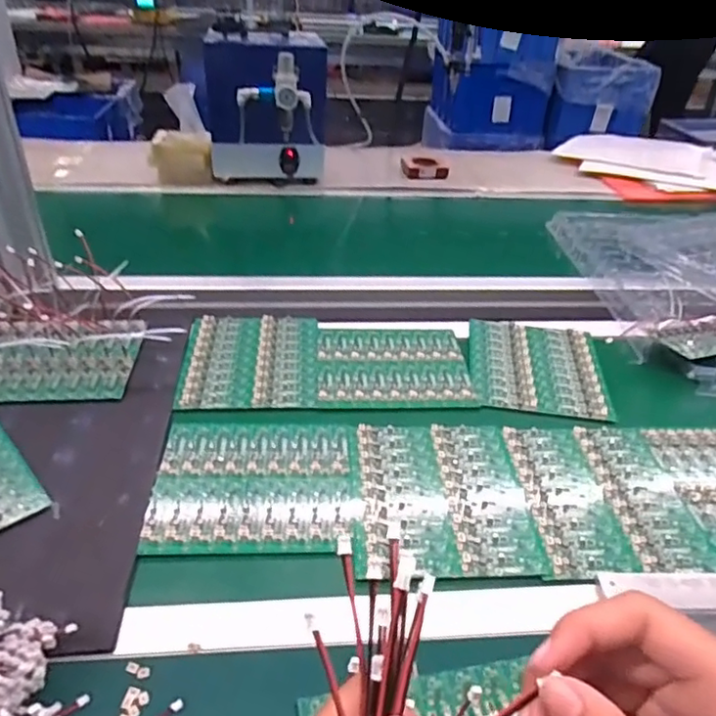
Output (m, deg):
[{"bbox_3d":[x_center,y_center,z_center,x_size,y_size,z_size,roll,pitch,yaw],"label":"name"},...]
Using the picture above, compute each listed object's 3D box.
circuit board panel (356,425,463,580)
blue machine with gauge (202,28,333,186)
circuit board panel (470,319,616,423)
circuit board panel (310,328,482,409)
[{"bbox_3d":[0.045,0.138,0.610,0.091,0.004,0.197,0,37,-2],"label":"circuit board panel"},{"bbox_3d":[-0.186,-0.546,1.293,0.250,0.272,0.214,3,34,0],"label":"blue machine with gauge"},{"bbox_3d":[0.239,0.010,0.801,0.172,0.010,0.192,7,34,6],"label":"circuit board panel"},{"bbox_3d":[0.043,0.010,0.789,0.203,0.018,0.172,0,34,-5],"label":"circuit board panel"}]

